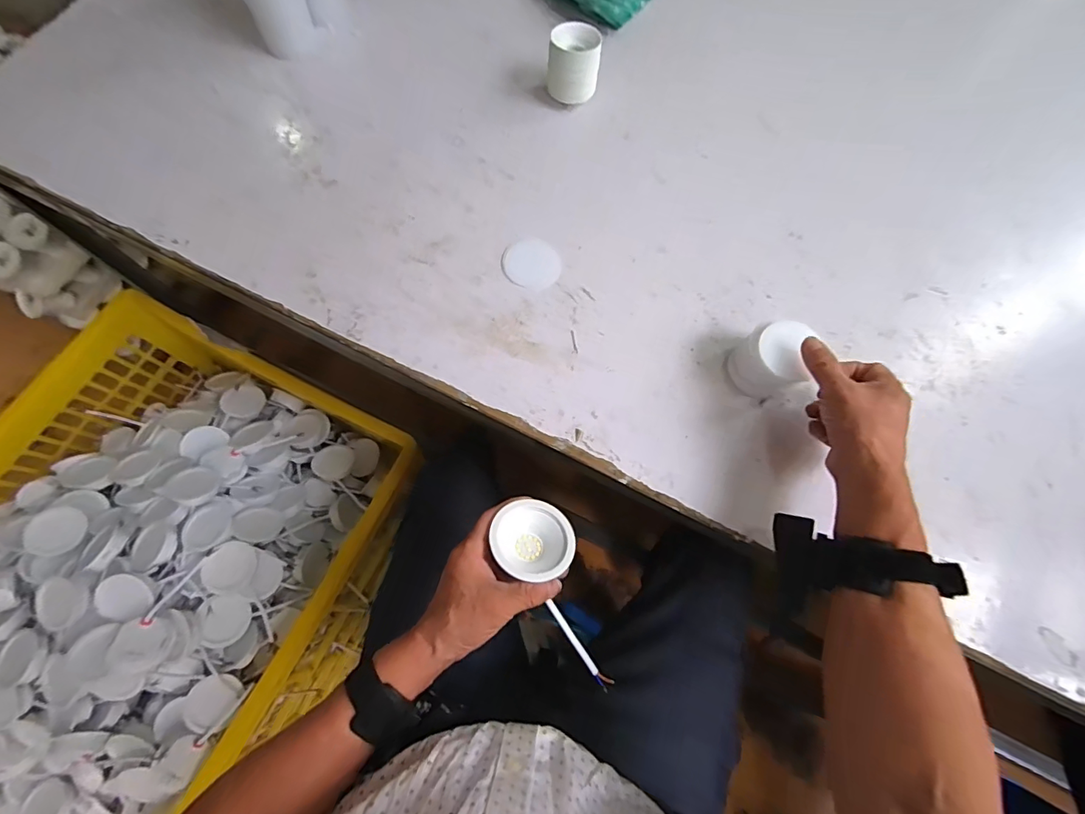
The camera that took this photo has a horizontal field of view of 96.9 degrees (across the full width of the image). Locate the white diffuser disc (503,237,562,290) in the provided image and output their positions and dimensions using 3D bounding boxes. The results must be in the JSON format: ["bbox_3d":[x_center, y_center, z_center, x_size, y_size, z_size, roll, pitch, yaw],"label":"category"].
[{"bbox_3d":[-0.010,-0.157,0.524,0.063,0.004,0.058,0,70,-1],"label":"white diffuser disc"}]

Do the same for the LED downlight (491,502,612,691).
[{"bbox_3d":[0.015,0.158,0.406,0.064,0.041,0.172,-25,84,-10],"label":"LED downlight"}]

